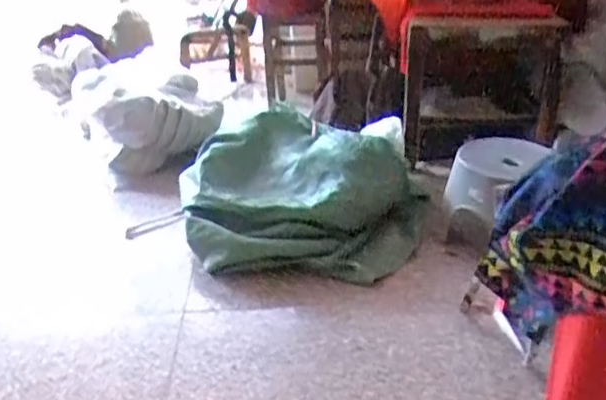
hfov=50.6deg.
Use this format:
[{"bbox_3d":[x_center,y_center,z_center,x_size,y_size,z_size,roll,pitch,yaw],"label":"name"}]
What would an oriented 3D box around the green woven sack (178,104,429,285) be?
[{"bbox_3d":[0.024,-0.054,1.855,0.651,0.255,0.732,3,27,13],"label":"green woven sack"}]

